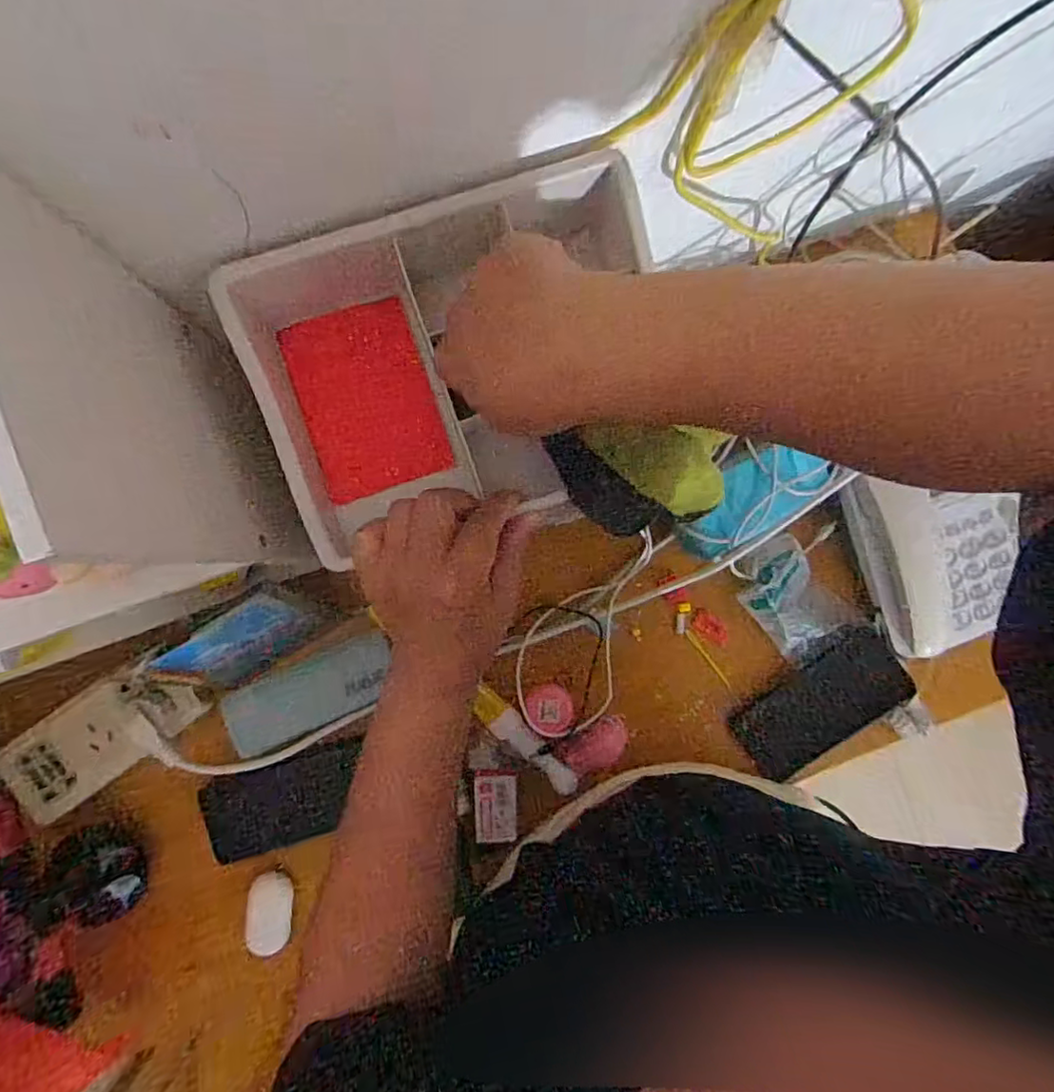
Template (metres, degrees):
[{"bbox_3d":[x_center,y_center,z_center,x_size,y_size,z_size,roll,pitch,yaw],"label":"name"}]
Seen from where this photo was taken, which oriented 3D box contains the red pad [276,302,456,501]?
[{"bbox_3d":[-0.097,-0.089,0.366,0.077,0.012,0.108,-18,90,-4],"label":"red pad"}]

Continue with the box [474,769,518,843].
[{"bbox_3d":[-0.028,0.236,0.546,0.038,0.013,0.060,-2,88,-4],"label":"box"}]

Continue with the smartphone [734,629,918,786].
[{"bbox_3d":[0.290,0.156,0.589,0.168,0.007,0.084,-34,90,2],"label":"smartphone"}]

